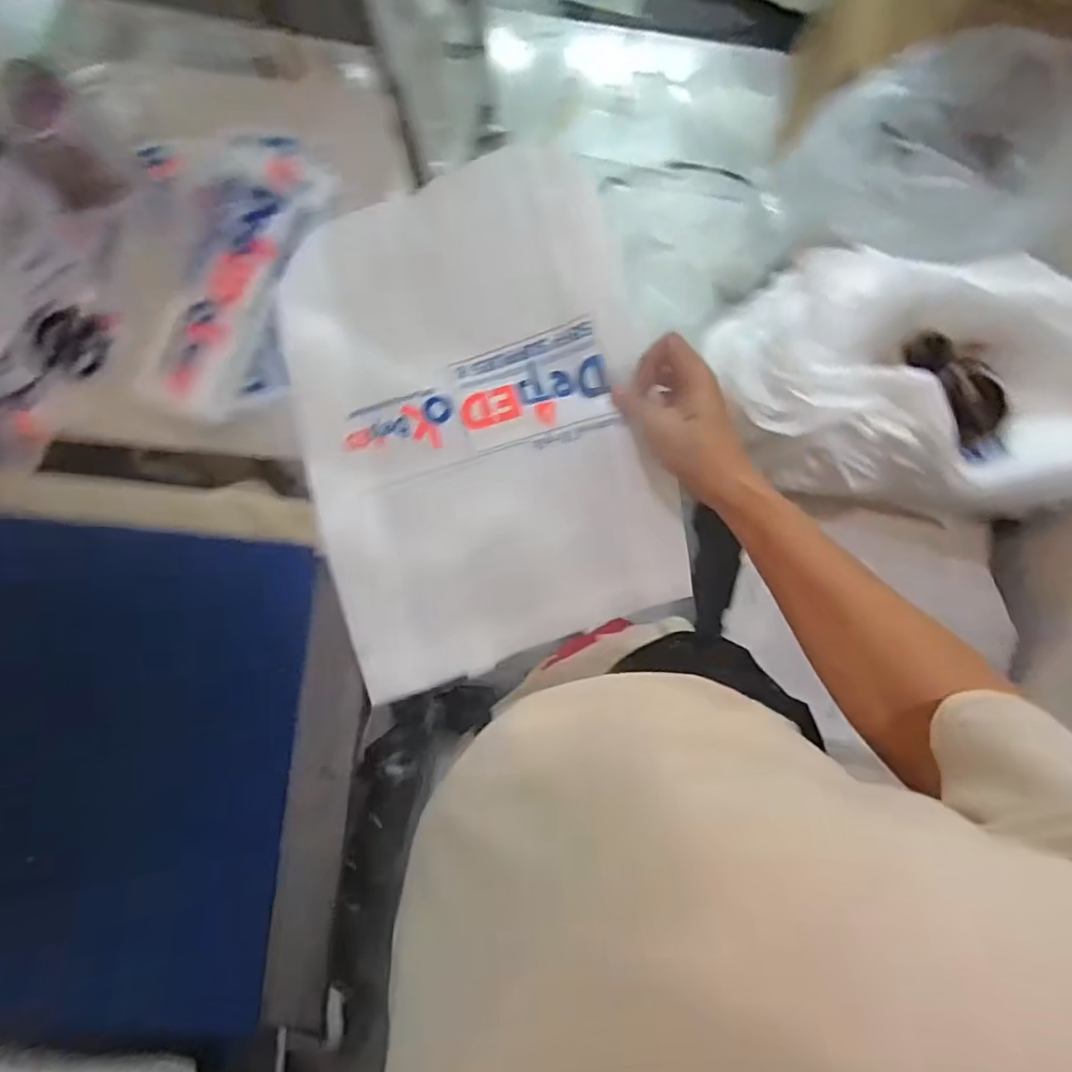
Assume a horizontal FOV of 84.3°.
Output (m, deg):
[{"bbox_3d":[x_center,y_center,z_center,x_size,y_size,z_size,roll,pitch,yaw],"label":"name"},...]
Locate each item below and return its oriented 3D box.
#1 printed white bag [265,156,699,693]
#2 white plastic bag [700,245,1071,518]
[{"bbox_3d":[-0.055,-0.109,0.511,0.286,0.045,0.422,-16,87,1],"label":"printed white bag"},{"bbox_3d":[0.535,-0.222,0.839,0.541,0.169,0.332,7,86,0],"label":"white plastic bag"}]

